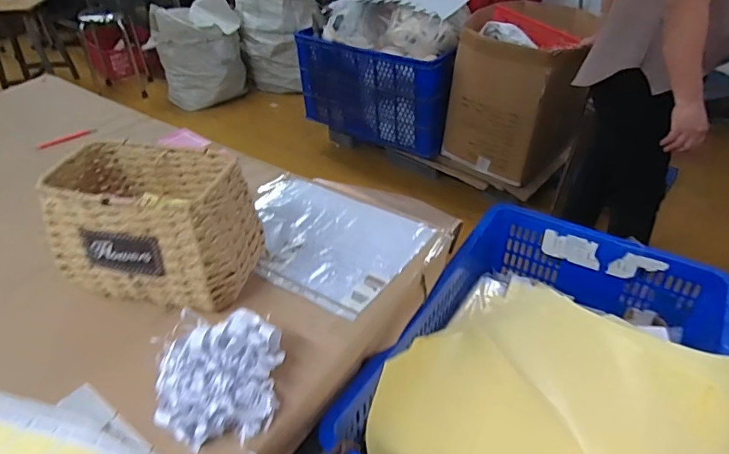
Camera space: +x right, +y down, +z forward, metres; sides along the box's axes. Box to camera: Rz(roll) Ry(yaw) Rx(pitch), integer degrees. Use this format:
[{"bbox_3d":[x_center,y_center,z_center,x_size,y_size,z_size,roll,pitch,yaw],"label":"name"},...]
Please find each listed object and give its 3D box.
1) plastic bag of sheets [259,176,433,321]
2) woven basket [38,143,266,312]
[{"bbox_3d":[-0.076,0.010,0.808,0.319,0.015,0.231,24,43,28],"label":"plastic bag of sheets"},{"bbox_3d":[-0.280,-0.007,0.683,0.251,0.155,0.158,10,39,13],"label":"woven basket"}]

